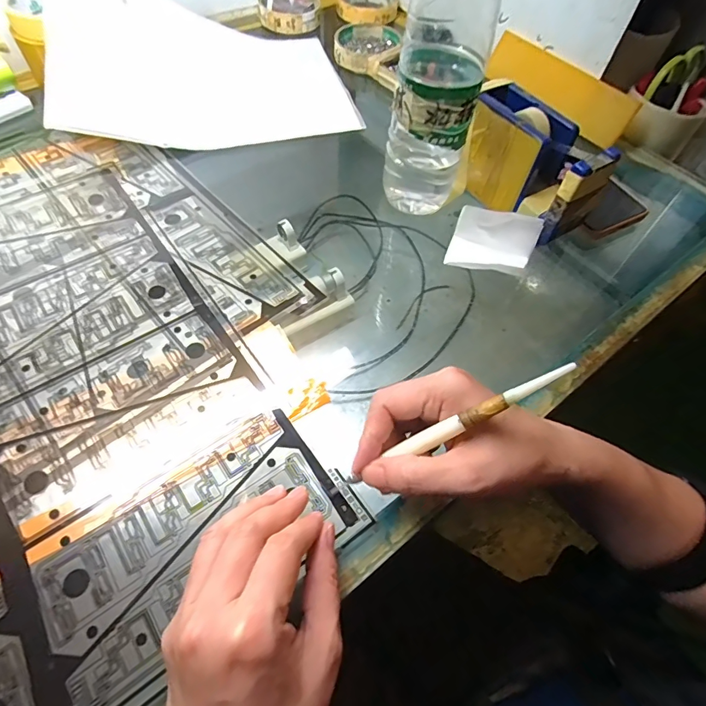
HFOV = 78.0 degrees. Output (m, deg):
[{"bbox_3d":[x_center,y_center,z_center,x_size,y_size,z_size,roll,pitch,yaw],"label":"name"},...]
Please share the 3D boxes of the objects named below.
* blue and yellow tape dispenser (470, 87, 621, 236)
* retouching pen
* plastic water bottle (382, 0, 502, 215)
[{"bbox_3d":[0.139,-0.175,0.378,0.043,0.074,0.085,-29,64,-19],"label":"blue and yellow tape dispenser"},{"bbox_3d":[0.046,0.045,0.236,0.150,0.010,0.010,-34,57,24],"label":"retouching pen"},{"bbox_3d":[0.069,-0.210,0.328,0.069,0.227,0.071,13,59,6],"label":"plastic water bottle"}]

